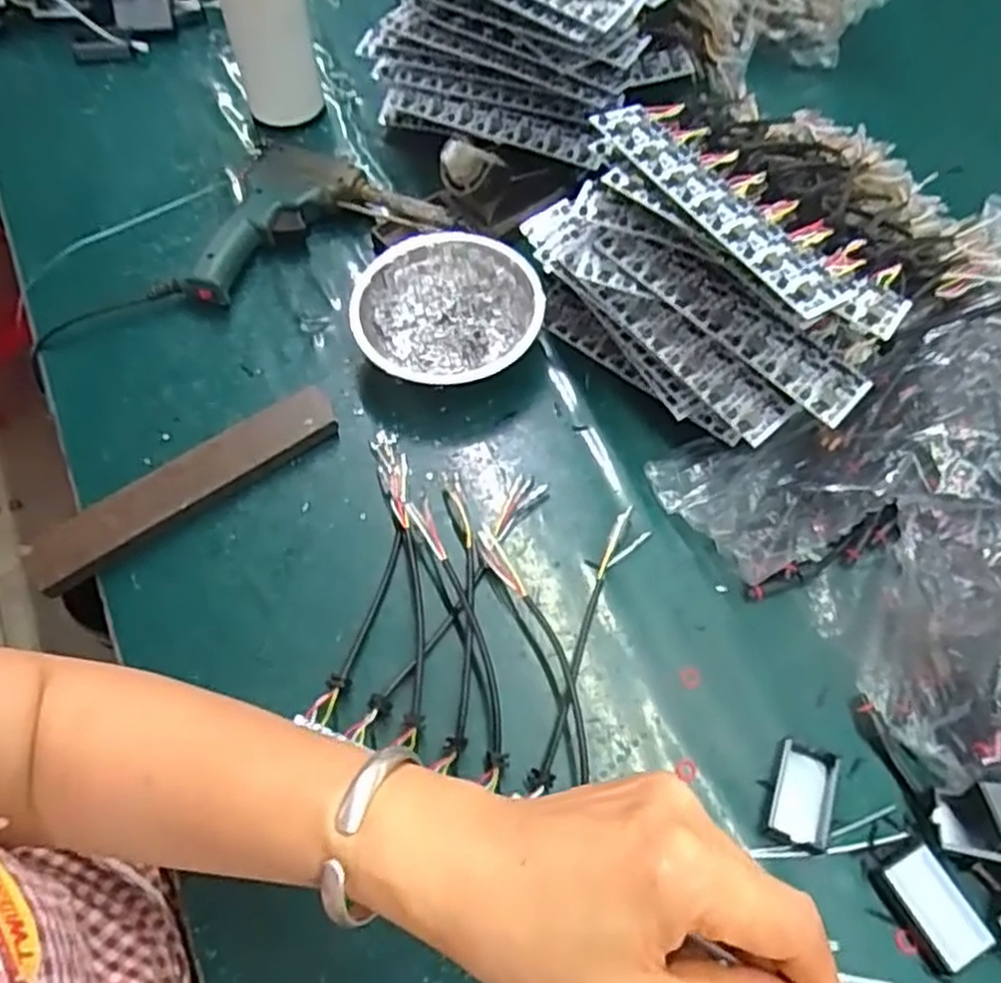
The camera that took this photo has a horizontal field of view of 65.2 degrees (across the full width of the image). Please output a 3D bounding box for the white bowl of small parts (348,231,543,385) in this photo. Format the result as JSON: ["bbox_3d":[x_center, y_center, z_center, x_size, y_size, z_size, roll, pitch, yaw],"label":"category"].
[{"bbox_3d":[-0.035,-0.127,0.552,0.126,0.038,0.117,0,62,1],"label":"white bowl of small parts"}]

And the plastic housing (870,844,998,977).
[{"bbox_3d":[0.215,0.208,0.389,0.032,0.015,0.053,-25,64,-12],"label":"plastic housing"}]

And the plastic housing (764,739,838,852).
[{"bbox_3d":[0.161,0.162,0.417,0.028,0.014,0.051,15,63,9],"label":"plastic housing"}]

